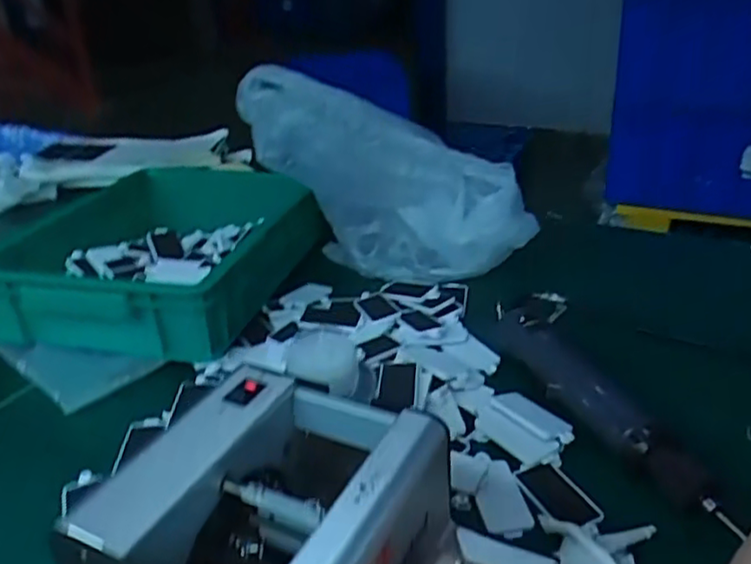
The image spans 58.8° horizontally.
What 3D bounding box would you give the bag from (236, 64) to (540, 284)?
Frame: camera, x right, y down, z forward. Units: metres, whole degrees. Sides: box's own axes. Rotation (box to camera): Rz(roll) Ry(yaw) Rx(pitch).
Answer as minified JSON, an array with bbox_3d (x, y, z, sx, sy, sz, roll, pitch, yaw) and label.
[{"bbox_3d":[0.011,-0.109,0.696,0.292,0.201,0.083,3,29,13],"label":"bag"}]

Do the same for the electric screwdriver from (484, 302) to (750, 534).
[{"bbox_3d":[0.162,0.087,0.507,0.036,0.031,0.257,-12,29,-15],"label":"electric screwdriver"}]

